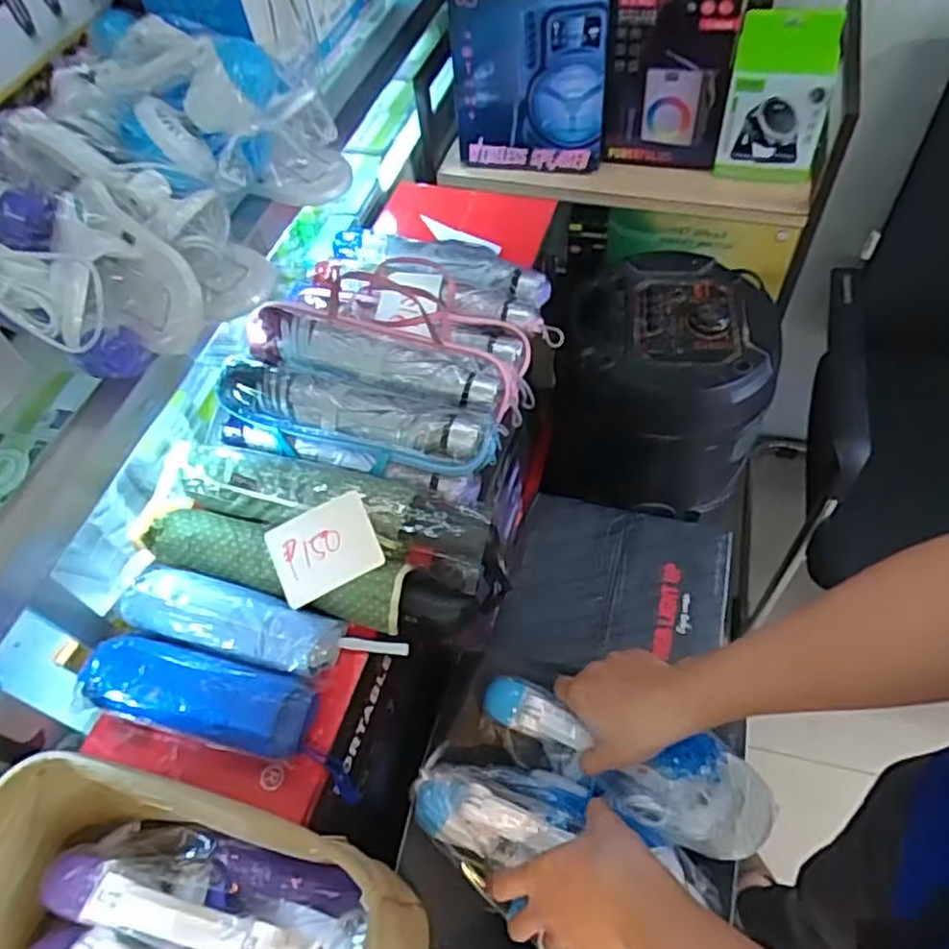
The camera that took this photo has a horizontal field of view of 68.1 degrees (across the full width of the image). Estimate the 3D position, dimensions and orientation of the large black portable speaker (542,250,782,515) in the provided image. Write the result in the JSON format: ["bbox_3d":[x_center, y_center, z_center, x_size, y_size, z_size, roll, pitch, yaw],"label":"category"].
[{"bbox_3d":[0.246,-0.114,0.933,0.259,0.209,0.273,10,58,11],"label":"large black portable speaker"}]

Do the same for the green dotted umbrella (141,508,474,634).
[{"bbox_3d":[-0.144,0.075,0.577,0.289,0.040,0.061,13,58,12],"label":"green dotted umbrella"}]

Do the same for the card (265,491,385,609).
[{"bbox_3d":[-0.121,0.059,0.563,0.087,0.007,0.066,-24,82,5],"label":"card"}]

